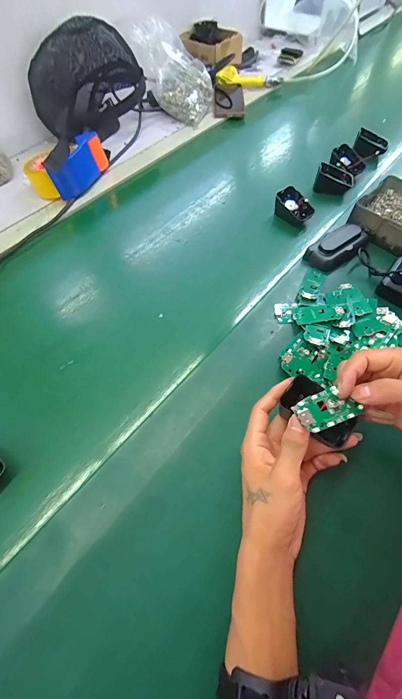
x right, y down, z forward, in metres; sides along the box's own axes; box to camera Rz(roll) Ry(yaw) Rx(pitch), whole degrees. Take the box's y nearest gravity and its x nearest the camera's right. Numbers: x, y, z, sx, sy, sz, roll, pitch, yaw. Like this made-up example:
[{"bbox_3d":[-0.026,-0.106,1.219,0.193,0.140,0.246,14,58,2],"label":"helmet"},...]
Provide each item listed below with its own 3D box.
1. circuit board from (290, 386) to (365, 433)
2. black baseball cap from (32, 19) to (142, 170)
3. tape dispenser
[{"bbox_3d":[0.114,0.053,0.267,0.056,0.010,0.031,-23,60,-10],"label":"circuit board"},{"bbox_3d":[-0.266,-0.592,0.663,0.147,0.179,0.215,35,66,22],"label":"black baseball cap"},{"bbox_3d":[-0.268,-0.368,0.589,0.107,0.072,0.166,21,62,16],"label":"tape dispenser"}]

